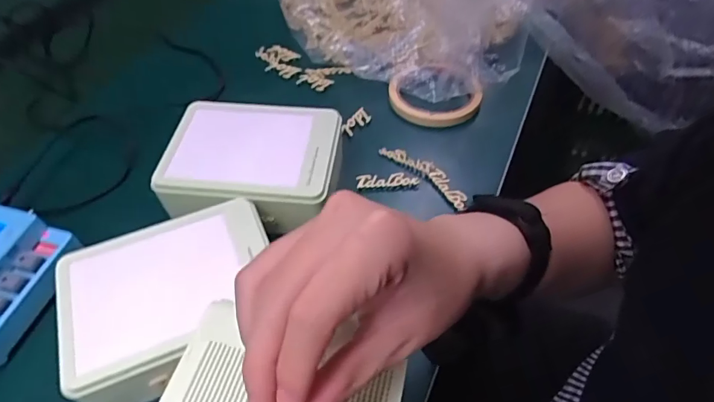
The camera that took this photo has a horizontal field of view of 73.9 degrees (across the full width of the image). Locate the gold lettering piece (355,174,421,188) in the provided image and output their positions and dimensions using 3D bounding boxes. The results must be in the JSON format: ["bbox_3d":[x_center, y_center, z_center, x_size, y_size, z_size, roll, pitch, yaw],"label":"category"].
[{"bbox_3d":[0.028,-0.020,0.428,0.056,0.009,0.009,-4,50,0],"label":"gold lettering piece"}]

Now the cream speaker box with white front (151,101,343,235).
[{"bbox_3d":[-0.088,-0.030,0.407,0.146,0.051,0.107,5,51,7],"label":"cream speaker box with white front"}]

